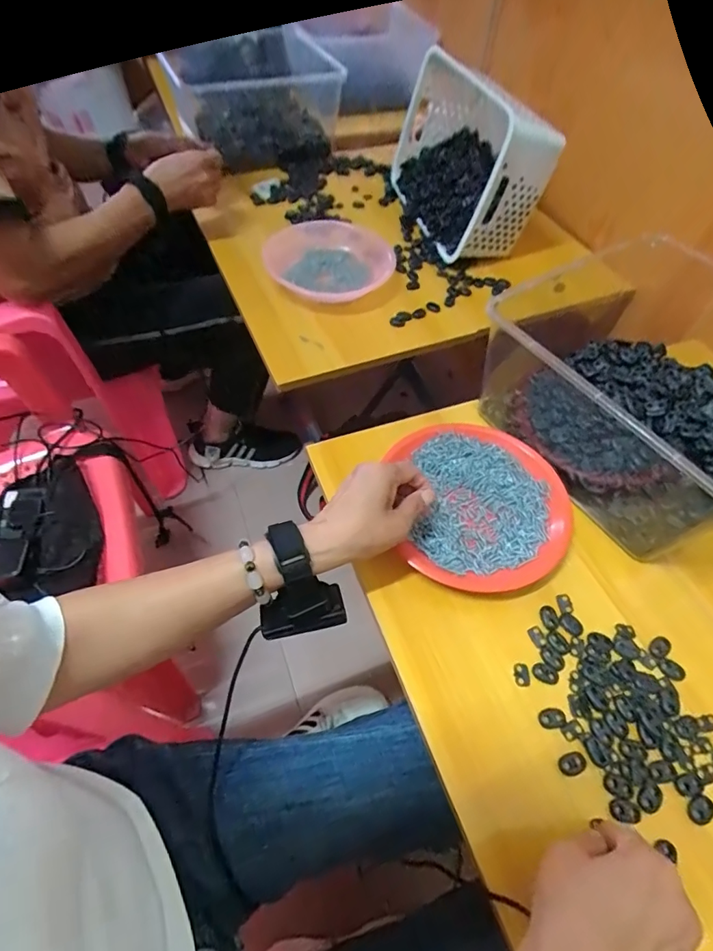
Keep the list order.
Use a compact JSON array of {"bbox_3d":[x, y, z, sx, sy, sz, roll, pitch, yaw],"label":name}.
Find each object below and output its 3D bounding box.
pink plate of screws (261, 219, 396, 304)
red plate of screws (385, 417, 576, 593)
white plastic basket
[{"bbox_3d":[-0.044,-0.341,0.738,0.200,0.051,0.200,1,56,-2],"label":"pink plate of screws"},{"bbox_3d":[0.125,0.026,0.488,0.169,0.021,0.184,1,56,-2],"label":"red plate of screws"},{"bbox_3d":[0.173,-0.517,0.777,0.158,0.185,0.334,-12,57,-10],"label":"white plastic basket"}]

